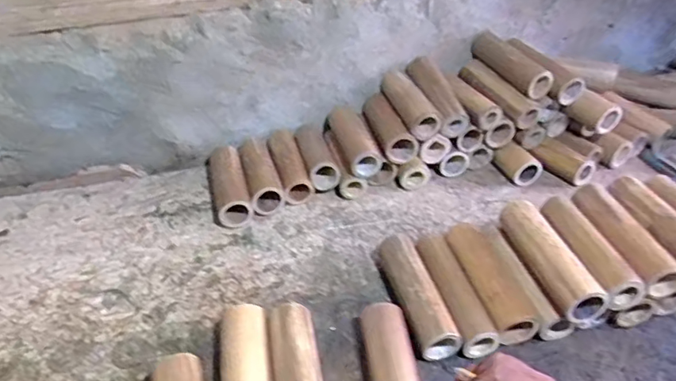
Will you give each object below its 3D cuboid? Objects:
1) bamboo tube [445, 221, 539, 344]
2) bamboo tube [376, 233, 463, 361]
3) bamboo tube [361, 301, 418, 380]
[{"bbox_3d":[0.201,0.124,0.696,0.058,0.052,0.181,-9,40,-13],"label":"bamboo tube"},{"bbox_3d":[0.102,0.139,0.681,0.054,0.059,0.188,-9,40,-13],"label":"bamboo tube"},{"bbox_3d":[0.063,0.215,0.583,0.057,0.056,0.193,-2,39,-5],"label":"bamboo tube"}]

